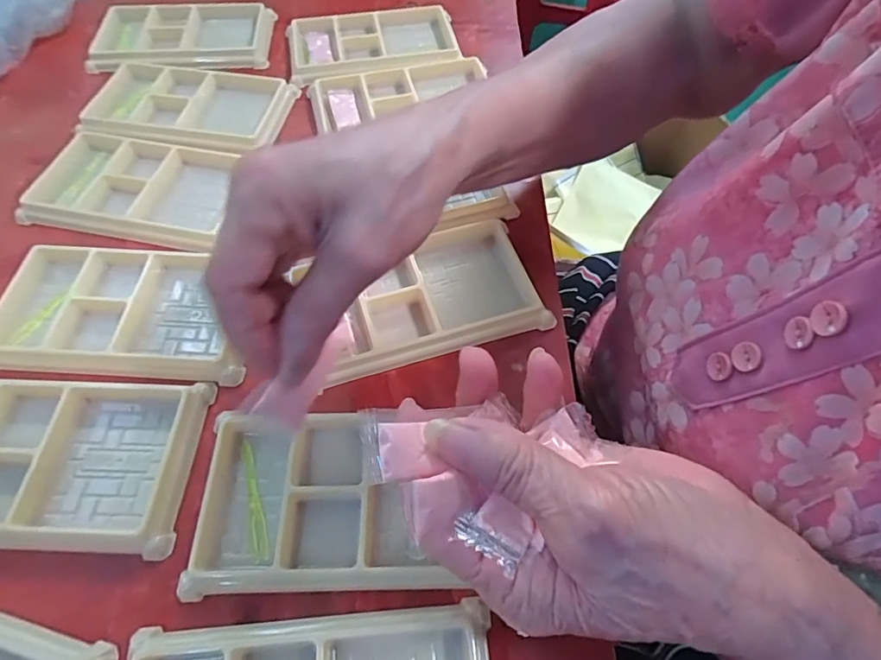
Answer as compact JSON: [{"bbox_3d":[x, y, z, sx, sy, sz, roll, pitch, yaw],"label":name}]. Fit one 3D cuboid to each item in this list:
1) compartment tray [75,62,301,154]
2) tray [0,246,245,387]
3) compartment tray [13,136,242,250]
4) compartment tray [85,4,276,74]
[{"bbox_3d":[-0.179,-0.159,0.355,0.135,0.011,0.076,6,59,2],"label":"compartment tray"},{"bbox_3d":[-0.172,-0.011,0.269,0.135,0.011,0.073,3,59,0],"label":"tray"},{"bbox_3d":[-0.192,-0.091,0.315,0.125,0.011,0.075,9,59,4],"label":"compartment tray"},{"bbox_3d":[-0.209,-0.233,0.399,0.139,0.013,0.084,-5,58,-3],"label":"compartment tray"}]

